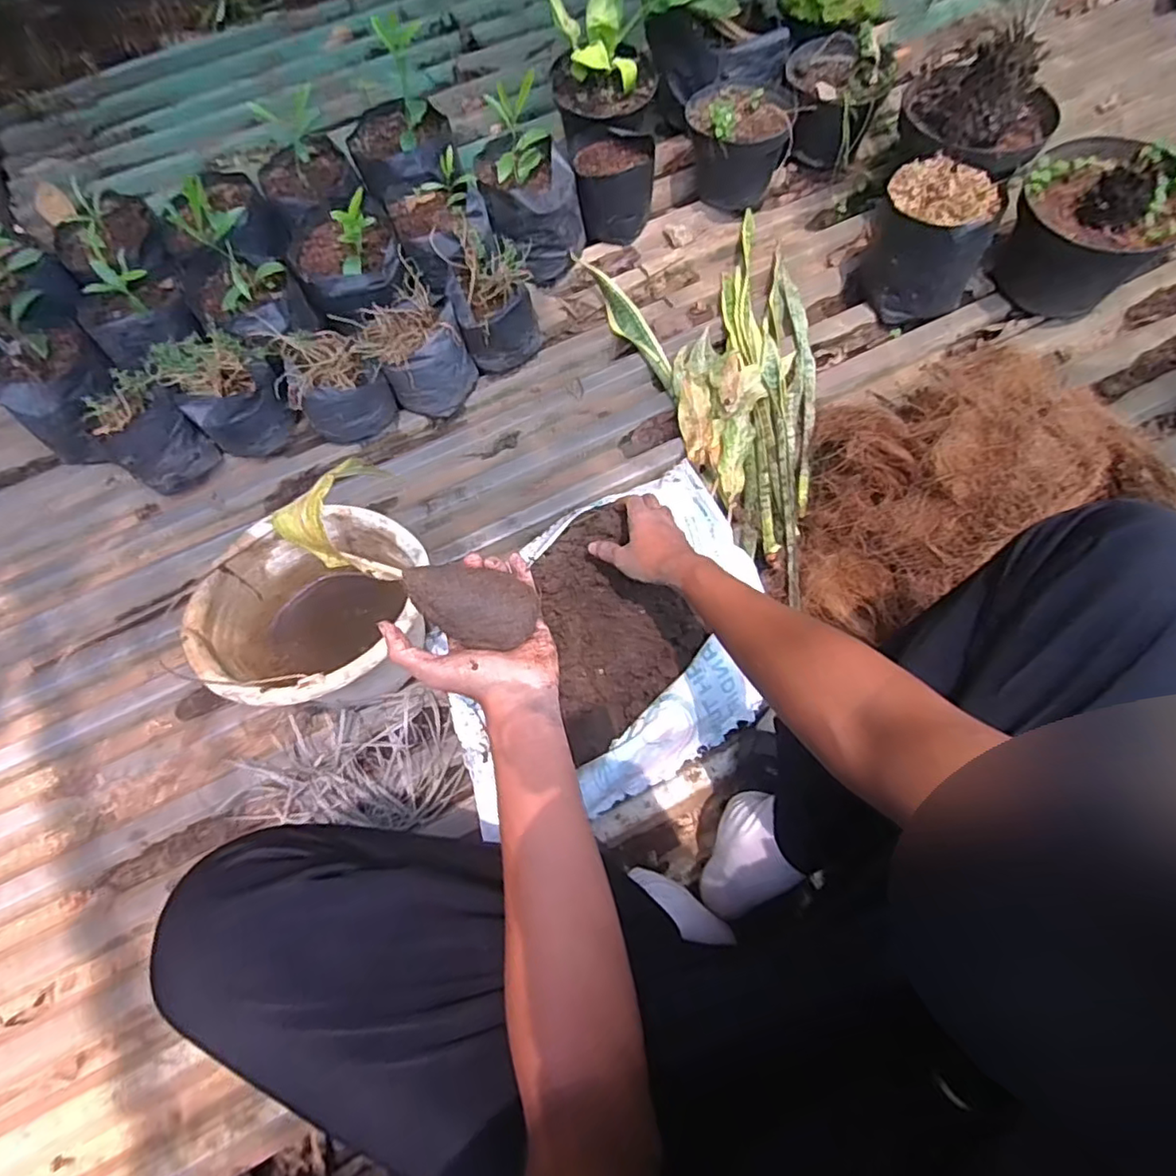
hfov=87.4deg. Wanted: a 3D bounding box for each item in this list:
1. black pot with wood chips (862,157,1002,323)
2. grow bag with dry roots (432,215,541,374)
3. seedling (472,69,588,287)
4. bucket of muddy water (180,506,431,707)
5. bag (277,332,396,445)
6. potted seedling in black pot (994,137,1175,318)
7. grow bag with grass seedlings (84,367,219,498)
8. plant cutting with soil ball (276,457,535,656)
[{"bbox_3d":[0.495,-0.501,0.919,0.160,0.176,0.138,28,73,9],"label":"black pot with wood chips"},{"bbox_3d":[-0.142,-0.432,0.928,0.121,0.135,0.156,-20,71,-5],"label":"grow bag with dry roots"},{"bbox_3d":[-0.090,-0.612,0.948,0.145,0.228,0.156,-15,71,-4],"label":"seedling"},{"bbox_3d":[-0.313,0.029,0.714,0.219,0.148,0.226,0,71,-1],"label":"bucket of muddy water"},{"bbox_3d":[-0.366,-0.293,0.900,0.128,0.102,0.131,-30,72,-9],"label":"bag"},{"bbox_3d":[0.745,-0.542,0.917,0.214,0.195,0.220,43,75,13],"label":"potted seedling in black pot"},{"bbox_3d":[-0.609,-0.210,0.867,0.097,0.135,0.117,35,75,13],"label":"grow bag with grass seedlings"},{"bbox_3d":[-0.122,-0.024,0.451,0.189,0.050,0.080,30,73,-12],"label":"plant cutting with soil ball"}]

